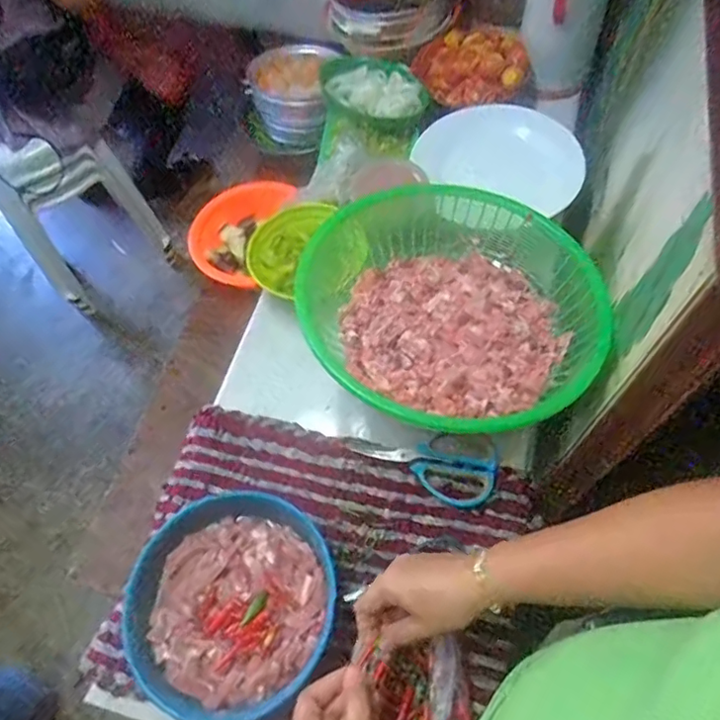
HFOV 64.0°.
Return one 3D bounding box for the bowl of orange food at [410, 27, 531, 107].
[{"bbox_3d":[0.191,-0.485,0.944,0.165,0.071,0.156,-2,62,3],"label":"bowl of orange food"}]

